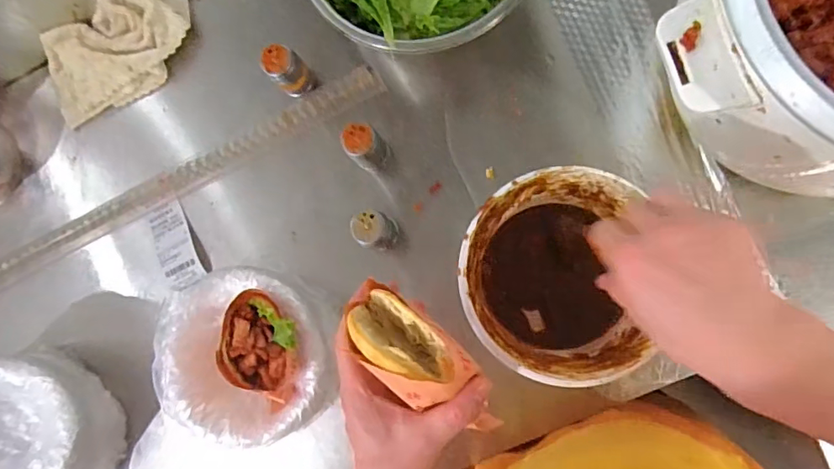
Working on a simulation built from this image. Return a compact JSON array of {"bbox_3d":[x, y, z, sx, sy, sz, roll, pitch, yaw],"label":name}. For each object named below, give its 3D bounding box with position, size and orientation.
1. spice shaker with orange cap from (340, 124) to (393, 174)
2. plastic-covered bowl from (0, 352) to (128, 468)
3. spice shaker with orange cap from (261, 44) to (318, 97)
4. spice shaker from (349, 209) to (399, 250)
[{"bbox_3d":[-0.056,-0.099,0.598,0.040,0.087,0.041,-1,86,8],"label":"spice shaker with orange cap"},{"bbox_3d":[-0.455,0.242,0.618,0.169,0.102,0.191,-3,85,7],"label":"plastic-covered bowl"},{"bbox_3d":[-0.152,-0.194,0.624,0.039,0.079,0.037,-1,86,8],"label":"spice shaker with orange cap"},{"bbox_3d":[-0.048,-0.005,0.591,0.041,0.084,0.040,-1,86,8],"label":"spice shaker"}]

